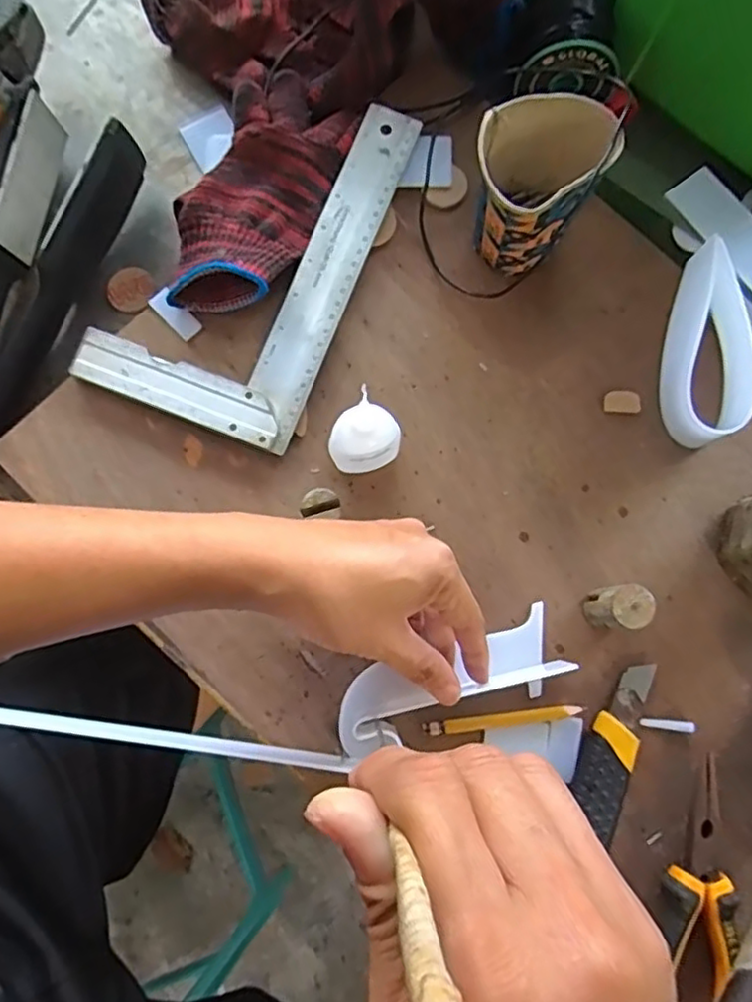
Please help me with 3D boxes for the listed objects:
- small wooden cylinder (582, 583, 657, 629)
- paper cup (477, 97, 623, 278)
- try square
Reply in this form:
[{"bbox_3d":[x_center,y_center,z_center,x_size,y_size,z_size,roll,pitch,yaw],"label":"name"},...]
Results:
[{"bbox_3d":[0.145,0.065,0.396,0.028,0.050,0.024,-11,82,0],"label":"small wooden cylinder"},{"bbox_3d":[0.101,-0.193,0.415,0.080,0.093,0.070,-9,81,-1],"label":"paper cup"},{"bbox_3d":[-0.084,-0.172,0.451,0.145,0.015,0.254,21,83,4],"label":"try square"}]

